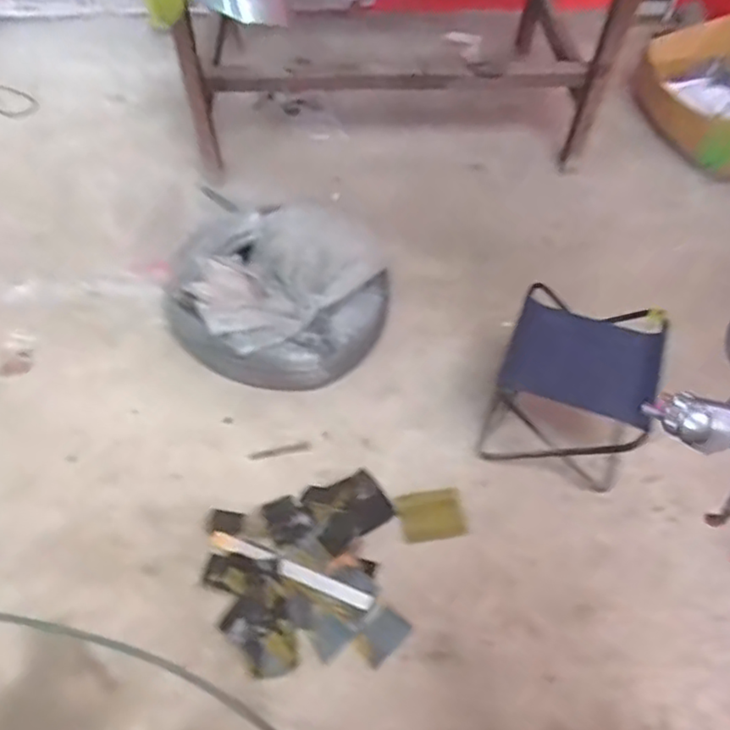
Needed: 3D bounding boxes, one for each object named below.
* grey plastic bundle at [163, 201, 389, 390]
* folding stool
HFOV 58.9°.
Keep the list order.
[{"bbox_3d":[-0.213,-0.199,1.665,0.542,0.162,0.498,0,55,-2],"label":"grey plastic bundle"},{"bbox_3d":[0.477,0.043,1.504,0.325,0.274,0.387,20,57,11],"label":"folding stool"}]

